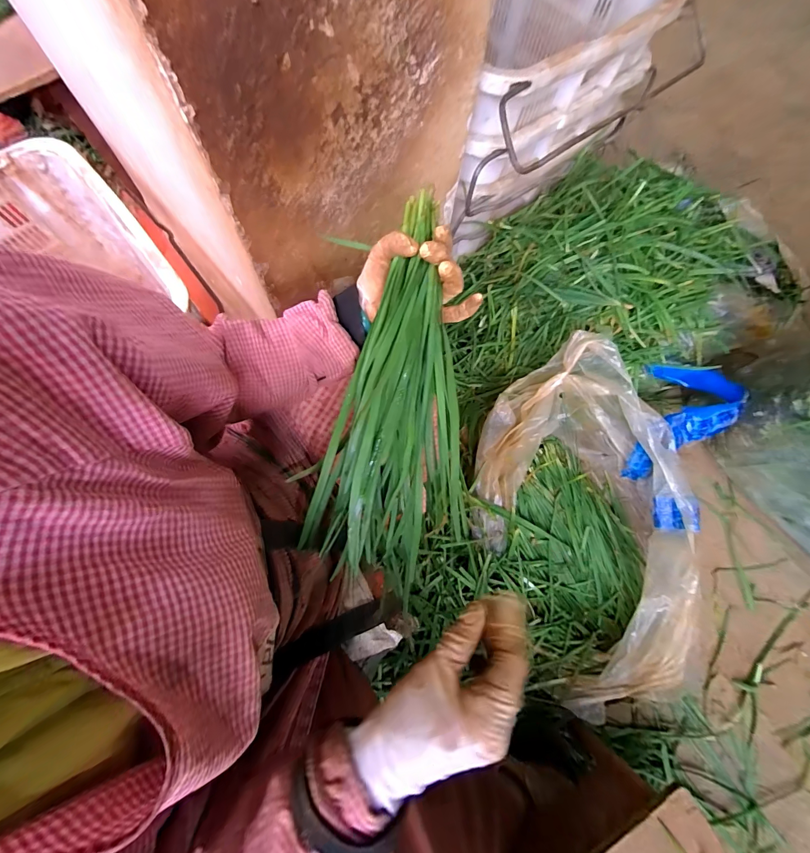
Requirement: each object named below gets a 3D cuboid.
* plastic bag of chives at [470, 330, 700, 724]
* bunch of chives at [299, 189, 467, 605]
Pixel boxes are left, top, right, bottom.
[{"bbox_3d":[0.356,0.184,0.710,0.410,0.216,0.631,-19,73,-9],"label":"plastic bag of chives"},{"bbox_3d":[-0.004,-0.015,0.344,0.149,0.049,0.374,10,96,2],"label":"bunch of chives"}]

